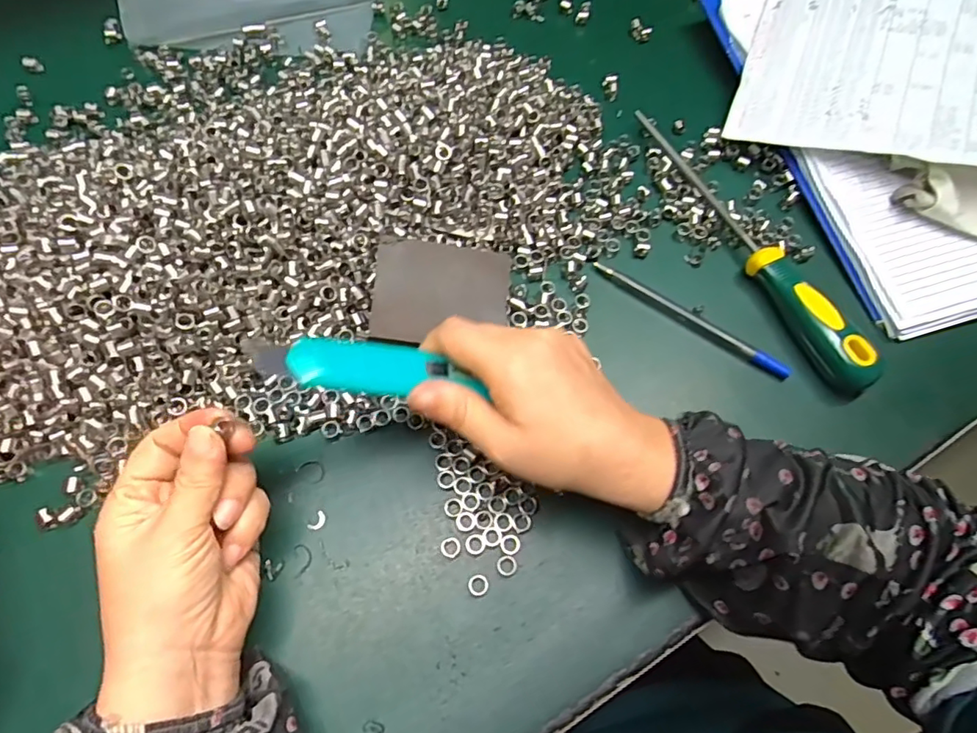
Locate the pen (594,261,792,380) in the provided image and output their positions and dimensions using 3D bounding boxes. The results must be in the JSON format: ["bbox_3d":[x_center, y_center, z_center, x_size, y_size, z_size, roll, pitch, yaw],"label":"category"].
[{"bbox_3d":[0.133,-0.033,0.375,0.140,0.006,0.011,34,70,12],"label":"pen"}]

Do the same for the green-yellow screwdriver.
[{"bbox_3d":[0.179,-0.091,0.382,0.027,0.027,0.241,-22,69,-11],"label":"green-yellow screwdriver"}]

